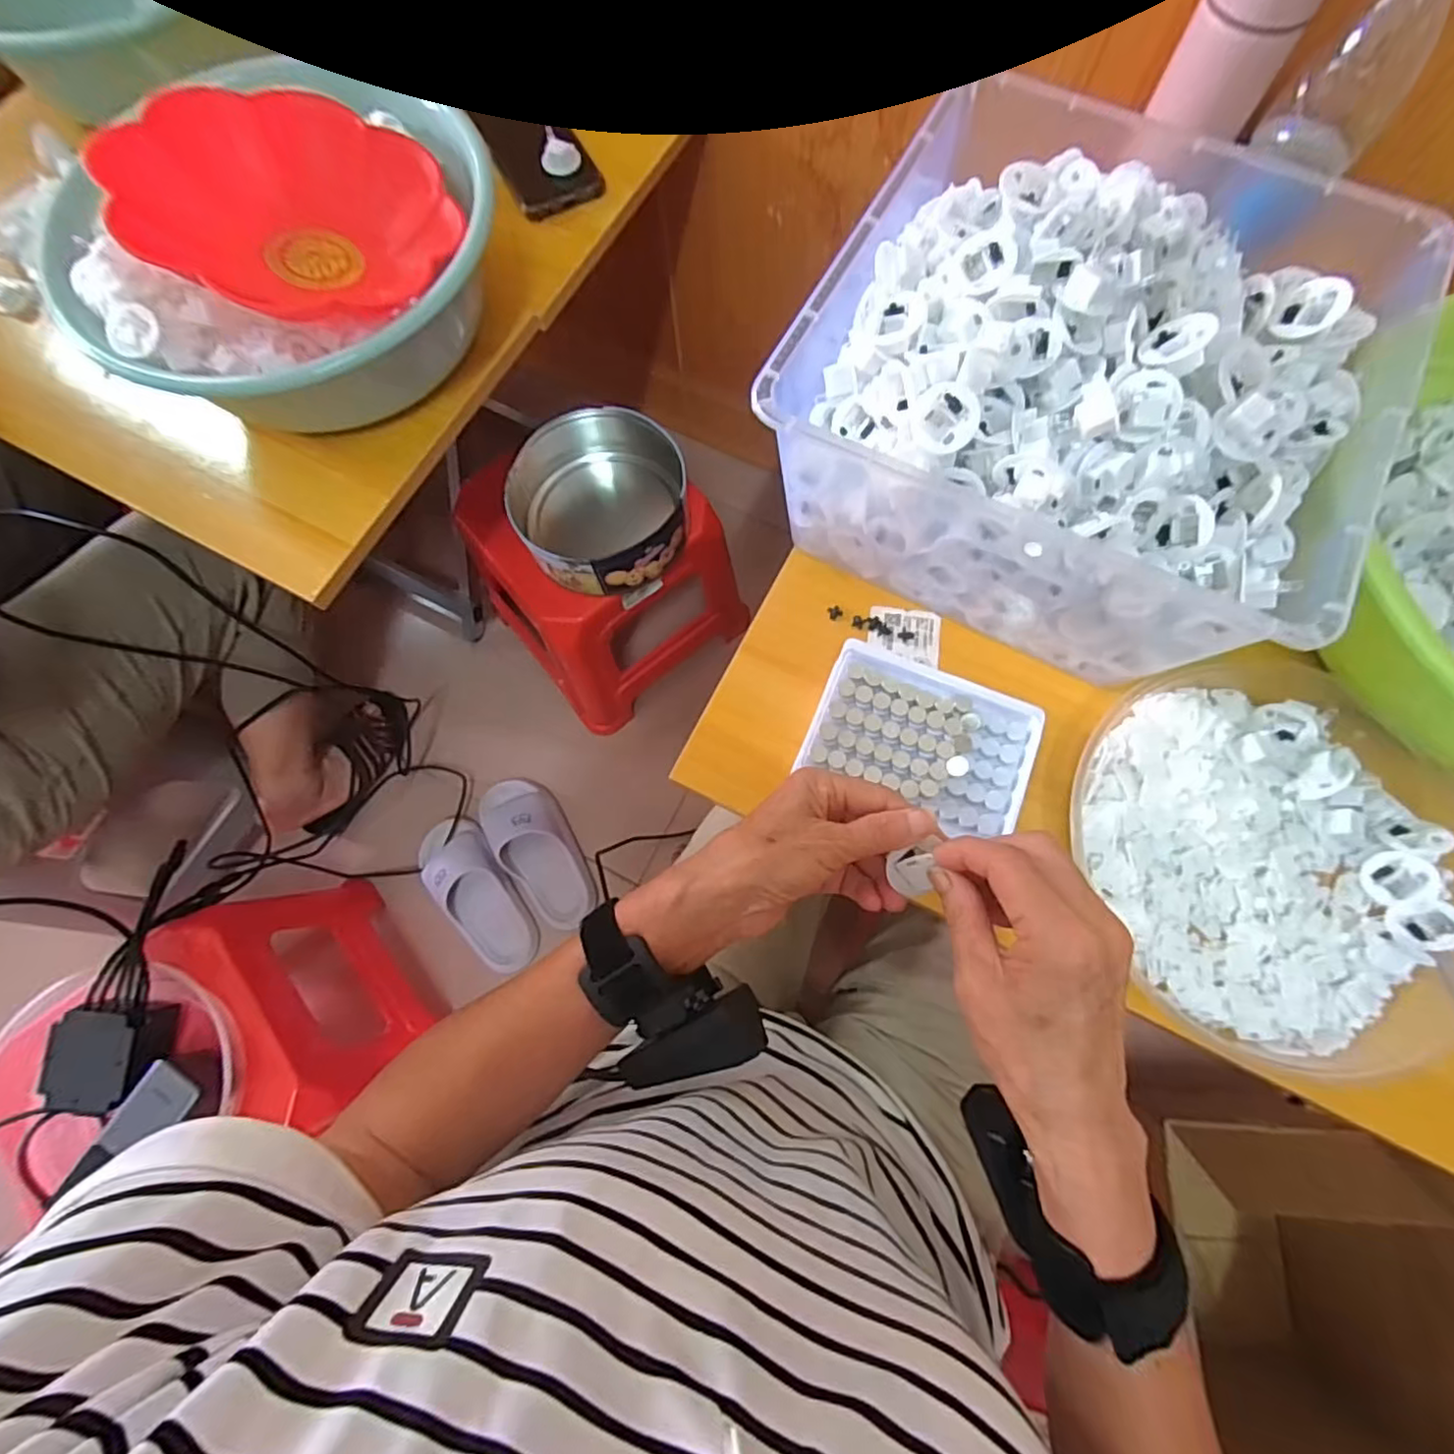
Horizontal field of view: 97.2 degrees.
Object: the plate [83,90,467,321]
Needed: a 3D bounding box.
[{"bbox_3d":[-0.293,-0.368,0.444,0.207,0.062,0.168,6,75,2],"label":"plate"}]

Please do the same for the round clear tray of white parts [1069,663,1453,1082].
[{"bbox_3d":[0.323,0.074,0.380,0.216,0.033,0.226,0,75,1],"label":"round clear tray of white parts"}]

